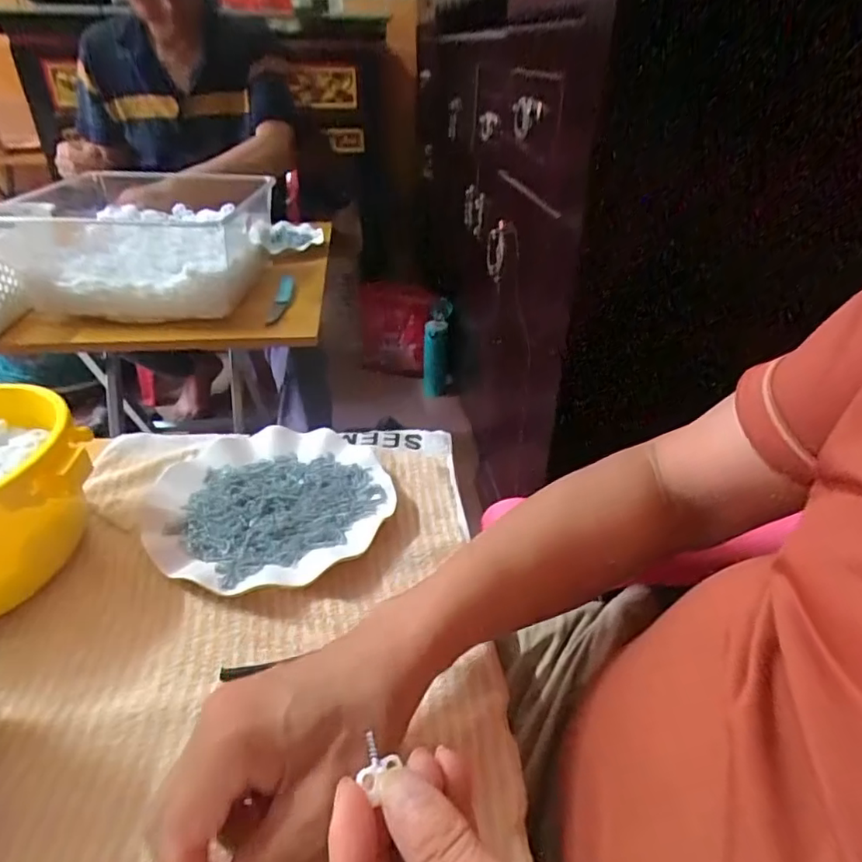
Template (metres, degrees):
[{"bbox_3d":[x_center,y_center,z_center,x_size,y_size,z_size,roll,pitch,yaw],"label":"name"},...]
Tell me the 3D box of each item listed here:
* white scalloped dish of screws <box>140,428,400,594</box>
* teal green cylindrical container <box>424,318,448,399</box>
[{"bbox_3d":[-0.127,0.056,0.466,0.179,0.021,0.180,1,34,0],"label":"white scalloped dish of screws"},{"bbox_3d":[0.011,-0.187,1.600,0.067,0.230,0.076,2,34,1],"label":"teal green cylindrical container"}]

